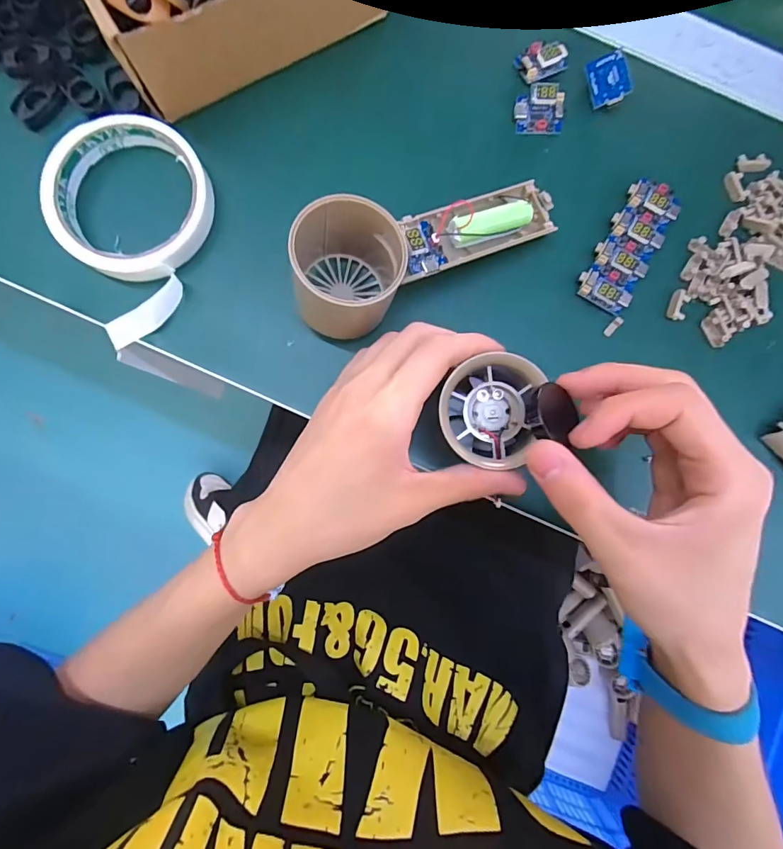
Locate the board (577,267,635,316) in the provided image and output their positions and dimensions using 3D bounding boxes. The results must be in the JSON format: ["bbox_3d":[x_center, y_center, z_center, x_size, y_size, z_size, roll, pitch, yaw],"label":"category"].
[{"bbox_3d":[0.132,-0.084,0.263,0.033,0.013,0.023,28,85,0],"label":"board"}]

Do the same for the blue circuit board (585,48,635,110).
[{"bbox_3d":[0.135,-0.213,0.269,0.023,0.004,0.029,-14,93,22],"label":"blue circuit board"}]

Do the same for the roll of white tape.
[{"bbox_3d":[-0.148,-0.121,0.256,0.090,0.014,0.122,-24,87,-4],"label":"roll of white tape"}]

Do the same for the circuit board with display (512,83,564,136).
[{"bbox_3d":[0.093,-0.195,0.269,0.030,0.015,0.021,-1,89,-2],"label":"circuit board with display"}]

